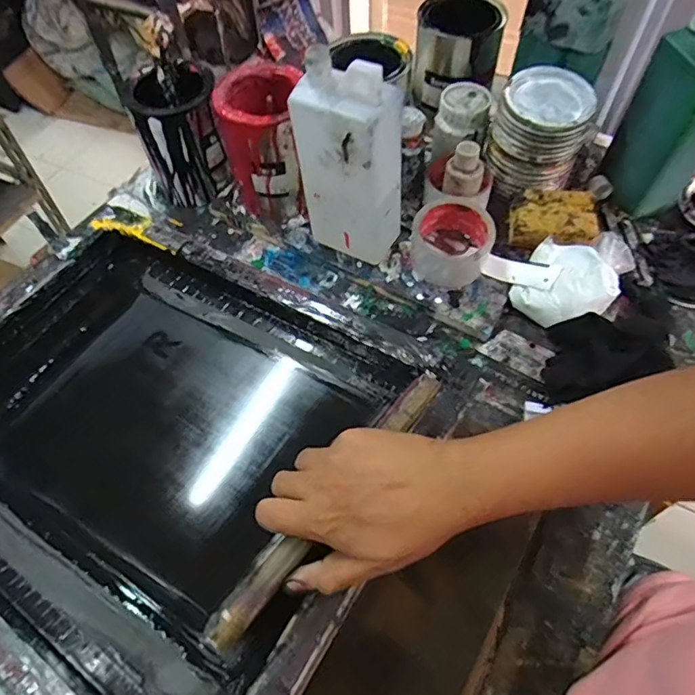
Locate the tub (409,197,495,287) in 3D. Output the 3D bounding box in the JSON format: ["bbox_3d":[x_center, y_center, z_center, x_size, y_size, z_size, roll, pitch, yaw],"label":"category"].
[{"bbox_3d":[0.116,-0.117,0.593,0.089,0.061,0.083,-1,59,2],"label":"tub"}]

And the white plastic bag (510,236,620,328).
[{"bbox_3d":[0.241,-0.068,0.575,0.100,0.040,0.089,33,65,20],"label":"white plastic bag"}]

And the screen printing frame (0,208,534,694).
[{"bbox_3d":[-0.179,0.078,0.491,0.515,0.042,0.406,26,62,21],"label":"screen printing frame"}]

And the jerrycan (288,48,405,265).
[{"bbox_3d":[0.003,-0.188,0.545,0.103,0.209,0.055,25,63,16],"label":"jerrycan"}]

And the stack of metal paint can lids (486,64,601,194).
[{"bbox_3d":[0.221,-0.252,0.609,0.103,0.091,0.101,24,63,16],"label":"stack of metal paint can lids"}]

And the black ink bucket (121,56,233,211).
[{"bbox_3d":[-0.207,-0.269,0.662,0.097,0.139,0.095,-1,59,2],"label":"black ink bucket"}]

